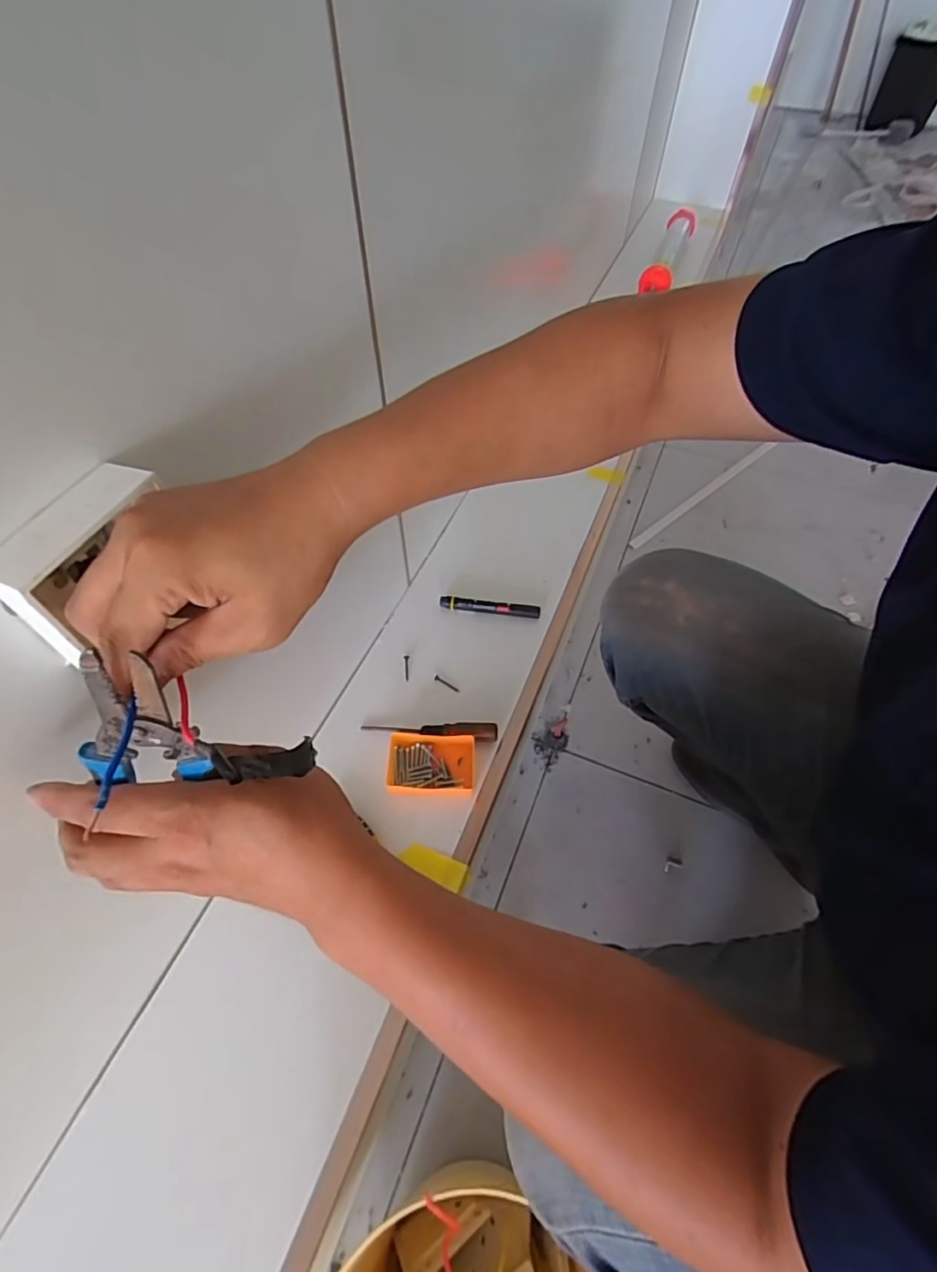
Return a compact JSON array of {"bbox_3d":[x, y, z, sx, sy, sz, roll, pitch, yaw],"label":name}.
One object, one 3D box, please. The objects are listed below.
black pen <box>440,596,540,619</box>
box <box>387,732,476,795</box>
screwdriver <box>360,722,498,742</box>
[{"bbox_3d":[0.028,-0.039,0.741,0.131,0.017,0.018,6,55,4],"label":"black pen"},{"bbox_3d":[-0.041,0.141,0.613,0.093,0.020,0.066,0,55,-1],"label":"box"},{"bbox_3d":[-0.044,0.103,0.633,0.151,0.023,0.019,5,55,3],"label":"screwdriver"}]

